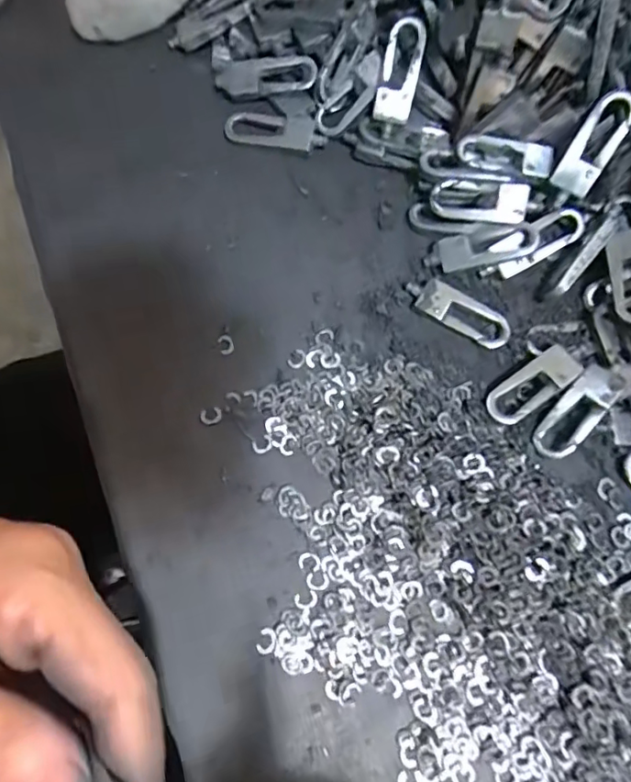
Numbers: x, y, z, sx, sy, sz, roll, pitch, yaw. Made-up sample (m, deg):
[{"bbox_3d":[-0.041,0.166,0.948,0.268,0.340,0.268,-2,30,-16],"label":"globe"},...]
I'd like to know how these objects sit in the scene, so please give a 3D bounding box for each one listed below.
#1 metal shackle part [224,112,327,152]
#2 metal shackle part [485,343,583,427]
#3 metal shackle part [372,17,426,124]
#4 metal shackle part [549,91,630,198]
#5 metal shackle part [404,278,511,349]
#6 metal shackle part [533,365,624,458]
[{"bbox_3d":[-0.018,-0.114,0.236,0.044,0.004,0.017,9,73,1],"label":"metal shackle part"},{"bbox_3d":[0.082,-0.002,0.206,0.037,0.005,0.014,-33,77,-10],"label":"metal shackle part"},{"bbox_3d":[0.035,-0.133,0.226,0.015,0.005,0.038,14,106,5],"label":"metal shackle part"},{"bbox_3d":[0.107,-0.094,0.208,0.015,0.004,0.039,32,104,9],"label":"metal shackle part"},{"bbox_3d":[0.057,-0.033,0.218,0.044,0.004,0.015,28,75,7],"label":"metal shackle part"},{"bbox_3d":[0.097,0.008,0.202,0.014,0.004,0.038,40,96,11],"label":"metal shackle part"}]

